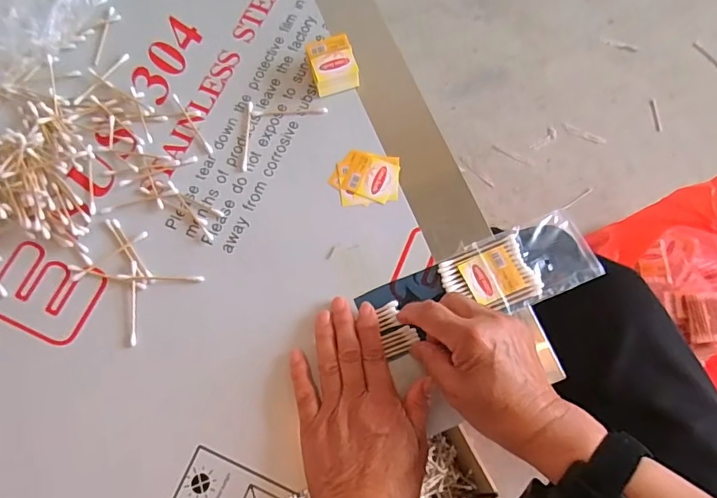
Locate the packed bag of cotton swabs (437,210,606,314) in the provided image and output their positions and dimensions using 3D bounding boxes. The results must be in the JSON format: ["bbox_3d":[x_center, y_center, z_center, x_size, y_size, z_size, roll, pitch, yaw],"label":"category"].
[{"bbox_3d":[0.137,0.015,0.415,0.127,0.010,0.066,-21,75,-6],"label":"packed bag of cotton swabs"}]

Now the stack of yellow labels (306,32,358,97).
[{"bbox_3d":[-0.024,-0.173,0.465,0.040,0.027,0.049,-16,74,-5],"label":"stack of yellow labels"}]

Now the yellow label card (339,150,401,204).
[{"bbox_3d":[0.009,-0.066,0.445,0.047,0.004,0.040,22,74,6],"label":"yellow label card"}]

